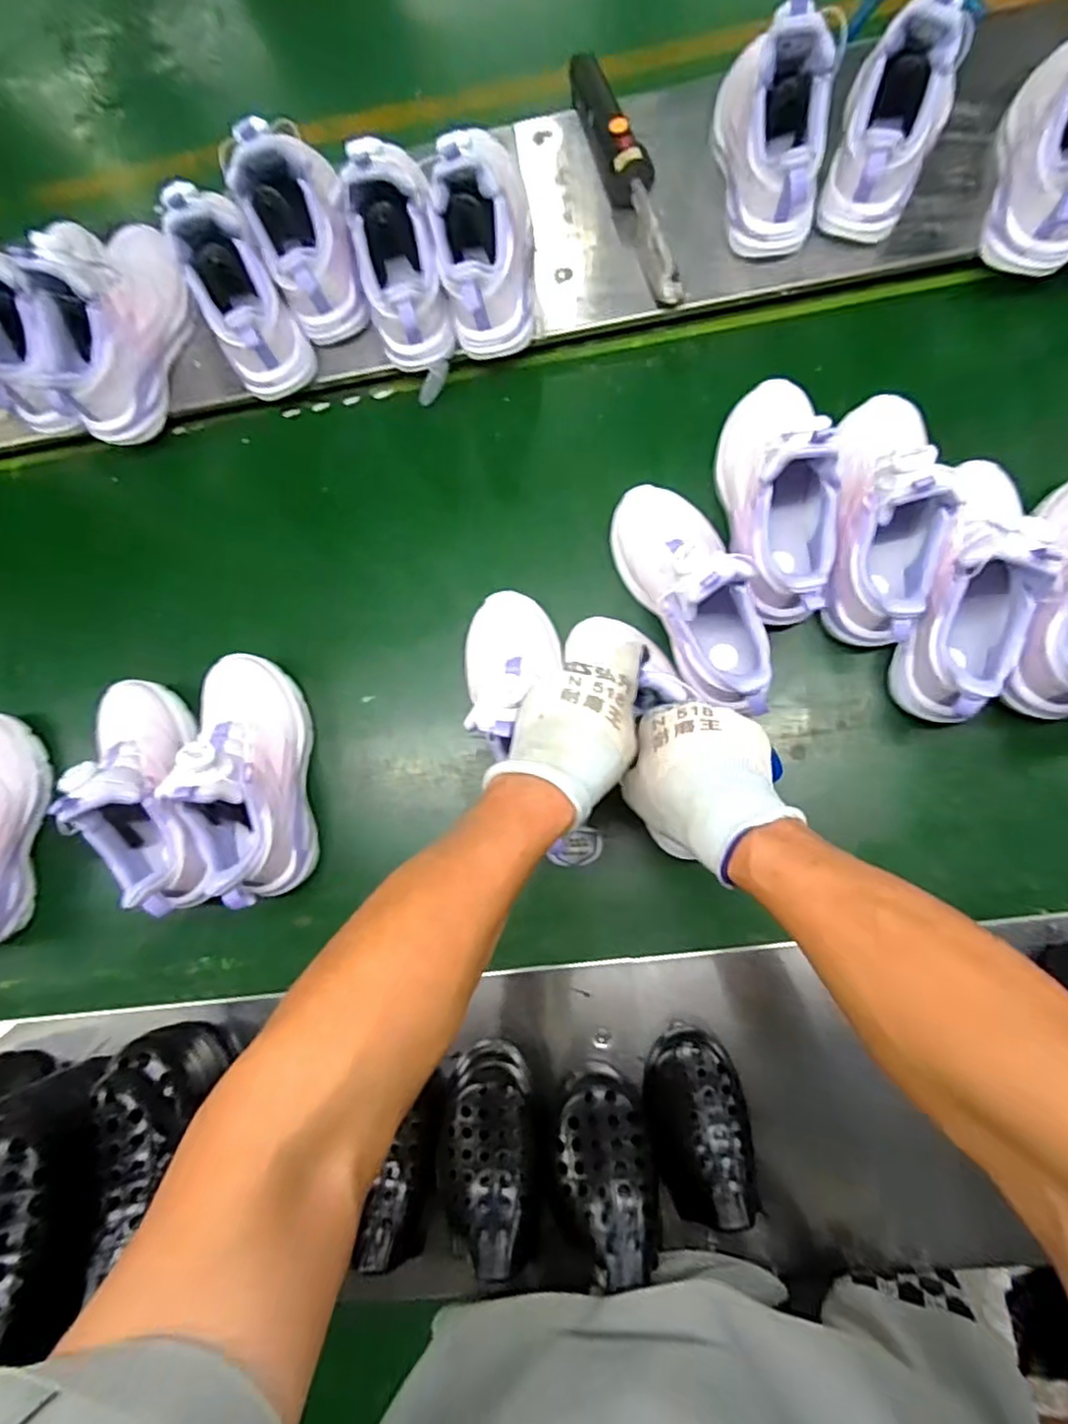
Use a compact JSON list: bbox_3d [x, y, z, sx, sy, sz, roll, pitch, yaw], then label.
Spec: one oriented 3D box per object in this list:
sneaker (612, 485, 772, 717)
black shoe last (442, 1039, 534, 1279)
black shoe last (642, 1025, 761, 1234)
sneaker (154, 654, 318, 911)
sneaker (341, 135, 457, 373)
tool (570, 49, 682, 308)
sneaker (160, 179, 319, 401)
[{"bbox_3d":[0.132,-0.106,0.530,0.078,0.111,0.221,-25,65,0],"label":"sneaker"},{"bbox_3d":[-0.034,0.312,0.473,0.072,0.068,0.146,-4,49,3],"label":"black shoe last"},{"bbox_3d":[0.121,0.300,0.476,0.074,0.074,0.115,-14,82,2],"label":"black shoe last"},{"bbox_3d":[-0.249,0.051,0.560,0.082,0.129,0.216,-10,82,2],"label":"sneaker"},{"bbox_3d":[-0.119,-0.388,0.568,0.076,0.091,0.162,-10,117,2],"label":"sneaker"},{"bbox_3d":[0.087,-0.500,0.604,0.032,0.040,0.262,-20,82,1],"label":"tool"},{"bbox_3d":[-0.264,-0.365,0.581,0.080,0.101,0.164,-24,125,0],"label":"sneaker"}]

